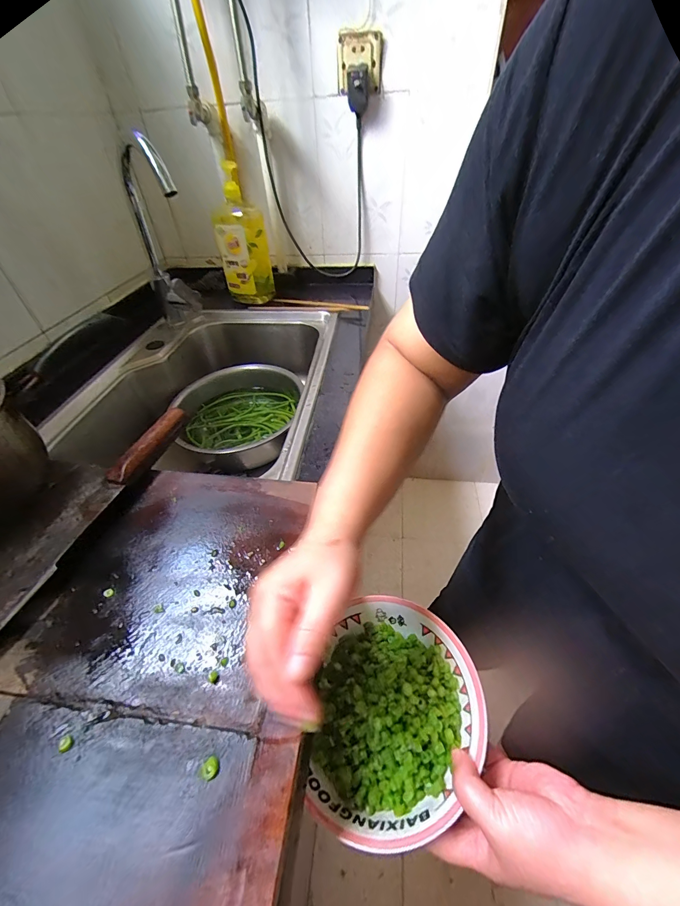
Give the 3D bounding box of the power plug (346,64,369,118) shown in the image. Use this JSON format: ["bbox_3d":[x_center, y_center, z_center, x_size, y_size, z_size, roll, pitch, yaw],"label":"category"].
[{"bbox_3d":[0.036,-0.724,0.697,0.040,0.068,0.035,-12,45,-3],"label":"power plug"}]

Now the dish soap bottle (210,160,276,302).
[{"bbox_3d":[-0.230,-0.492,0.816,0.117,0.247,0.092,-16,45,-6],"label":"dish soap bottle"}]

